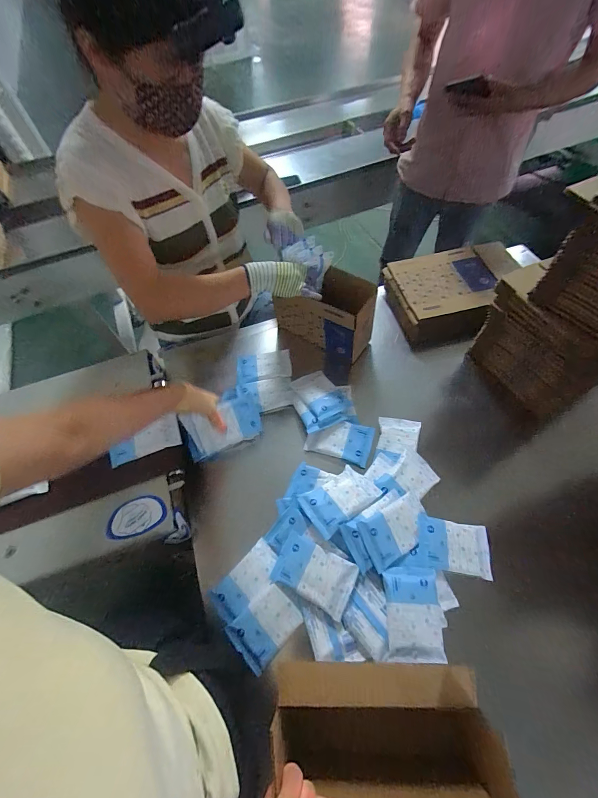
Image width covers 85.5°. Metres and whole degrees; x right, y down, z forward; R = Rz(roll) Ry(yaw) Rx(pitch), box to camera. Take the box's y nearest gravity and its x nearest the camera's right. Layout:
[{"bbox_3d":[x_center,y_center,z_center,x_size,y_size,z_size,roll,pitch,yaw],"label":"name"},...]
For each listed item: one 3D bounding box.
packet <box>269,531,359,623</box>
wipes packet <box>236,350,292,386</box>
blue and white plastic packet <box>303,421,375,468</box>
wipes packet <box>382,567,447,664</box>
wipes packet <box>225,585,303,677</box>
[{"bbox_3d":[0.026,0.298,0.554,0.130,0.018,0.084,23,63,16],"label":"packet"},{"bbox_3d":[-0.091,-0.082,0.807,0.137,0.017,0.083,-7,59,-2],"label":"wipes packet"},{"bbox_3d":[0.088,0.086,0.693,0.130,0.025,0.084,15,61,11],"label":"blue and white plastic packet"},{"bbox_3d":[0.183,0.341,0.515,0.086,0.017,0.125,1,59,3],"label":"wipes packet"},{"bbox_3d":[-0.055,0.373,0.531,0.104,0.013,0.078,-40,65,-19],"label":"wipes packet"}]

